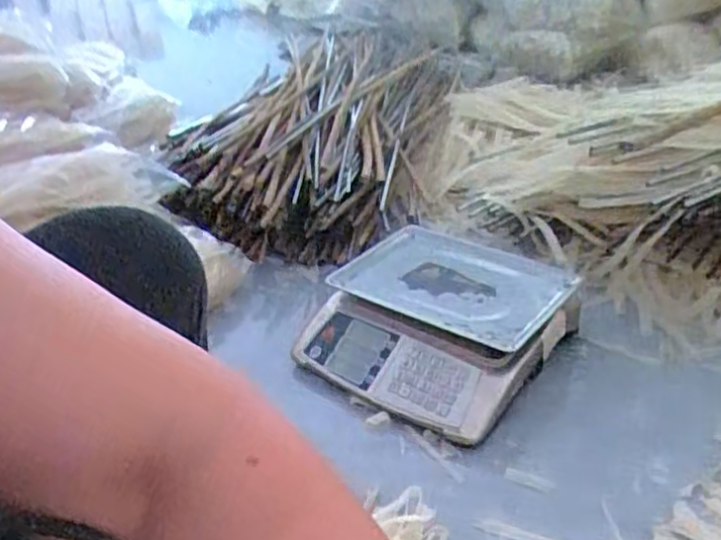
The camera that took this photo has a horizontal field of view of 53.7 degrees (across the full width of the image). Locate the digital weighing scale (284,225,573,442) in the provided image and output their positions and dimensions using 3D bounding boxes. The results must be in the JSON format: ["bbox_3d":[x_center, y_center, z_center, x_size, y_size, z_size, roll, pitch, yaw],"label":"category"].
[{"bbox_3d":[0.117,0.087,1.114,0.361,0.132,0.361,15,36,28],"label":"digital weighing scale"}]

